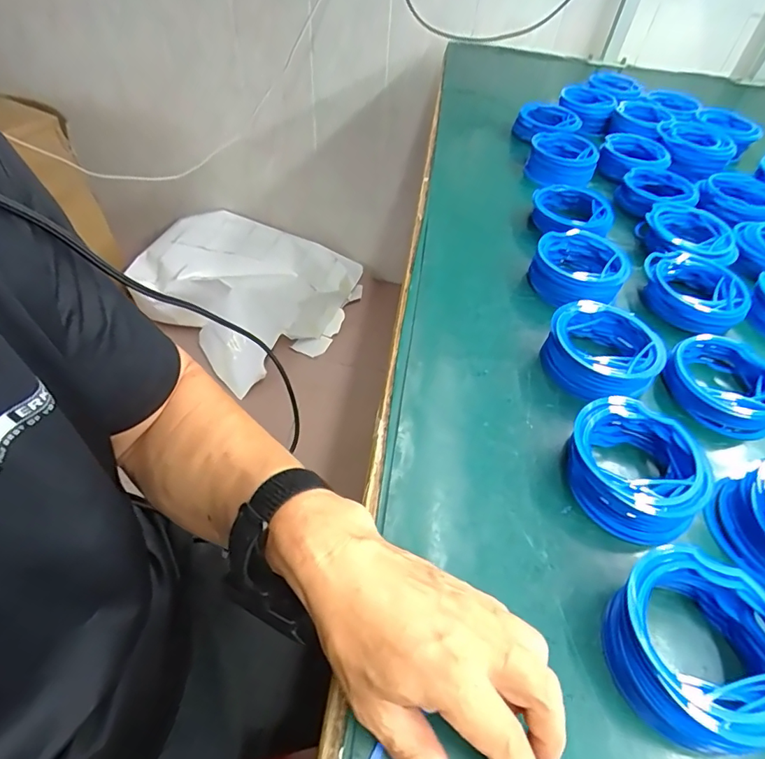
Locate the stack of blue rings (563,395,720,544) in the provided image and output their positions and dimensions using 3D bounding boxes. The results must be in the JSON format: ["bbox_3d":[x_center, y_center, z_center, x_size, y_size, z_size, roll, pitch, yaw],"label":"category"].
[{"bbox_3d":[0.191,0.066,0.364,0.096,0.034,0.095,31,53,20],"label":"stack of blue rings"}]

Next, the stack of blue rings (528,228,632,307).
[{"bbox_3d":[0.217,-0.122,0.531,0.101,0.036,0.101,36,55,23],"label":"stack of blue rings"}]

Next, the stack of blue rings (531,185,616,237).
[{"bbox_3d":[0.239,-0.209,0.606,0.101,0.035,0.089,35,55,23],"label":"stack of blue rings"}]

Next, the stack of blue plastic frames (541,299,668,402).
[{"bbox_3d":[0.201,-0.028,0.445,0.104,0.034,0.108,-22,55,-22],"label":"stack of blue plastic frames"}]

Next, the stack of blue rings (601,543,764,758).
[{"bbox_3d":[0.190,0.160,0.287,0.103,0.036,0.104,39,56,25],"label":"stack of blue rings"}]

